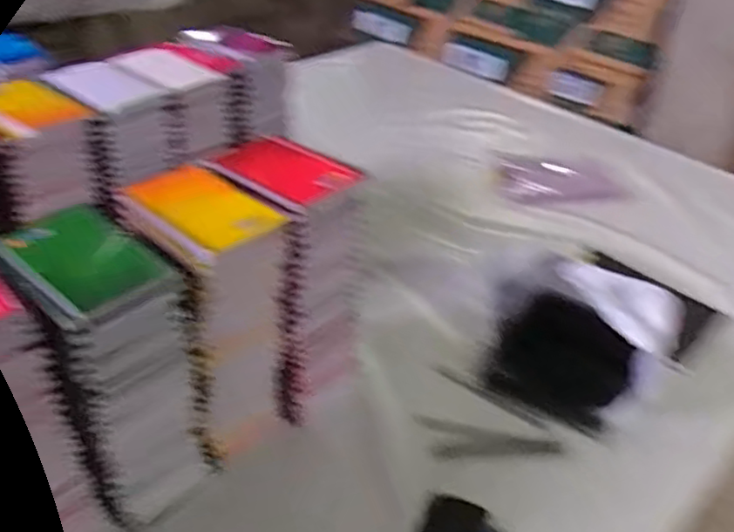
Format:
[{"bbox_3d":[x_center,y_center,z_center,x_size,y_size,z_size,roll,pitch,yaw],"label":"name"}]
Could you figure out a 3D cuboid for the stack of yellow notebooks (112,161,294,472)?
[{"bbox_3d":[-0.158,0.059,0.633,0.130,0.269,0.110,30,43,29],"label":"stack of yellow notebooks"}]

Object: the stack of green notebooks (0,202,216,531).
[{"bbox_3d":[-0.217,0.089,0.551,0.119,0.245,0.095,33,44,31],"label":"stack of green notebooks"}]

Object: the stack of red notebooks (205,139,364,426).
[{"bbox_3d":[-0.079,0.019,0.688,0.137,0.273,0.104,33,45,31],"label":"stack of red notebooks"}]

